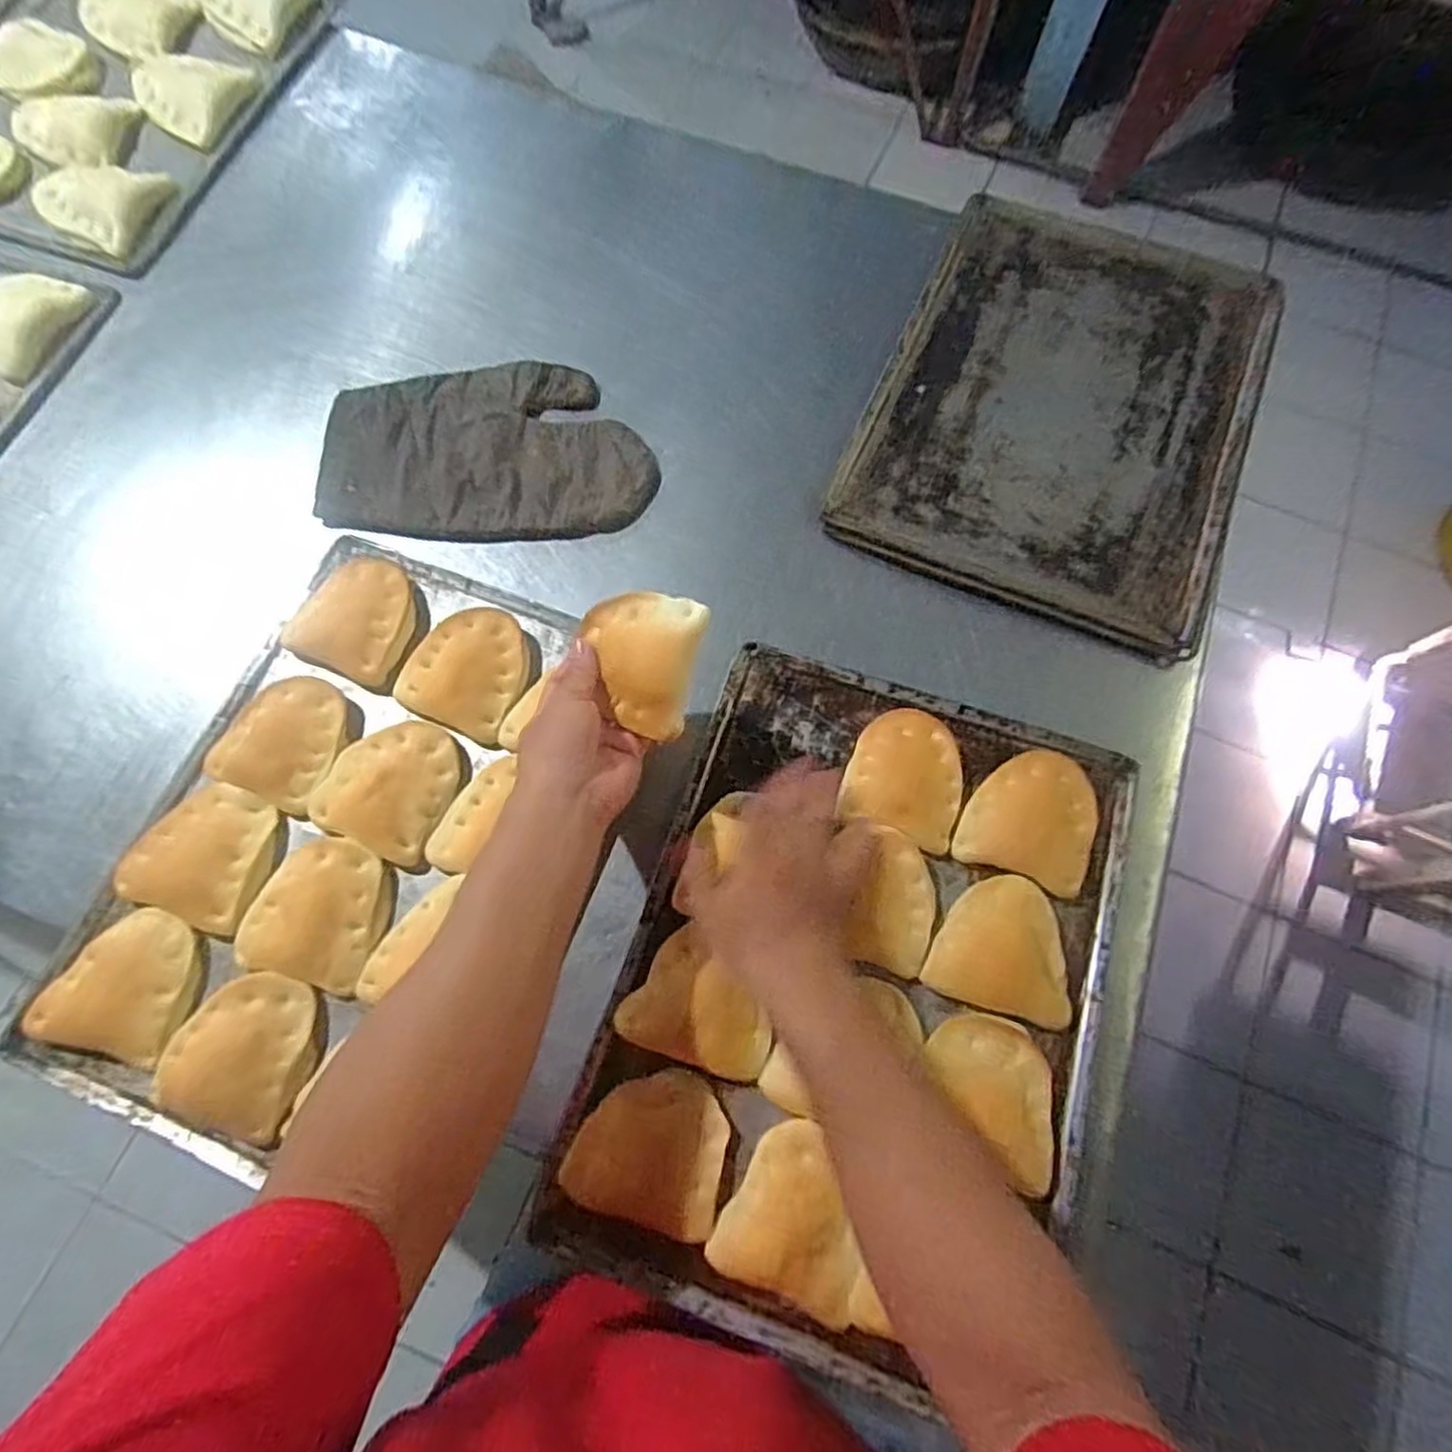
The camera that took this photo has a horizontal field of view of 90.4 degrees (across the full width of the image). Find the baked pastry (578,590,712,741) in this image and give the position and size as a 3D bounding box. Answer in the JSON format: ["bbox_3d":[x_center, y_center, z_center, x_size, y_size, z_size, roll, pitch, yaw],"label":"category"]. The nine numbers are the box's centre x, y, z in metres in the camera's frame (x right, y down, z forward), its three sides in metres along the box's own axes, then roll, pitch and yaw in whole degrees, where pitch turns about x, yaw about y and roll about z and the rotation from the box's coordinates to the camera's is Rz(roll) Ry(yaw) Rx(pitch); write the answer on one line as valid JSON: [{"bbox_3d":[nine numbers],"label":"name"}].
[{"bbox_3d":[-0.062,-0.045,0.482,0.091,0.017,0.092,20,101,25],"label":"baked pastry"}]

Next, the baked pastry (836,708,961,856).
[{"bbox_3d":[0.140,0.036,0.558,0.087,0.022,0.101,17,72,4],"label":"baked pastry"}]

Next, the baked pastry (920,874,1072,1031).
[{"bbox_3d":[0.199,0.155,0.513,0.095,0.021,0.094,19,72,5],"label":"baked pastry"}]

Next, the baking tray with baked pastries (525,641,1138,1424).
[{"bbox_3d":[0.098,0.177,0.511,0.323,0.031,0.447,19,72,5],"label":"baking tray with baked pastries"}]

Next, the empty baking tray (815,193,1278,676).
[{"bbox_3d":[0.329,-0.320,0.689,0.330,0.020,0.473,24,73,6],"label":"empty baking tray"}]

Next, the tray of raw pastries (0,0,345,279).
[{"bbox_3d":[-0.676,-0.704,0.774,0.355,0.047,0.440,14,72,3],"label":"tray of raw pastries"}]

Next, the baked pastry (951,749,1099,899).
[{"bbox_3d":[0.232,0.070,0.549,0.093,0.028,0.097,20,72,5],"label":"baked pastry"}]

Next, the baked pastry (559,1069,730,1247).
[{"bbox_3d":[-0.047,0.275,0.473,0.097,0.026,0.086,17,72,4],"label":"baked pastry"}]

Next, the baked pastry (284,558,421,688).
[{"bbox_3d":[-0.303,-0.095,0.592,0.092,0.030,0.103,23,73,6],"label":"baked pastry"}]

